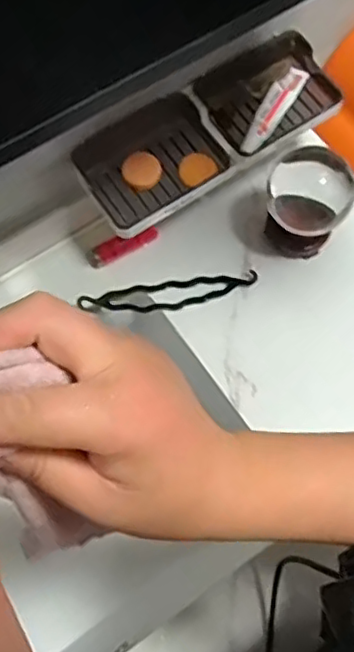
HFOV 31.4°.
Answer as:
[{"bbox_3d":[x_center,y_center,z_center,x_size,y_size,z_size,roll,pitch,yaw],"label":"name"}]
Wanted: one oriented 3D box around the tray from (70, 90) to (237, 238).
[{"bbox_3d":[-0.026,-0.163,0.629,0.136,0.018,0.104,-33,88,-6],"label":"tray"}]

